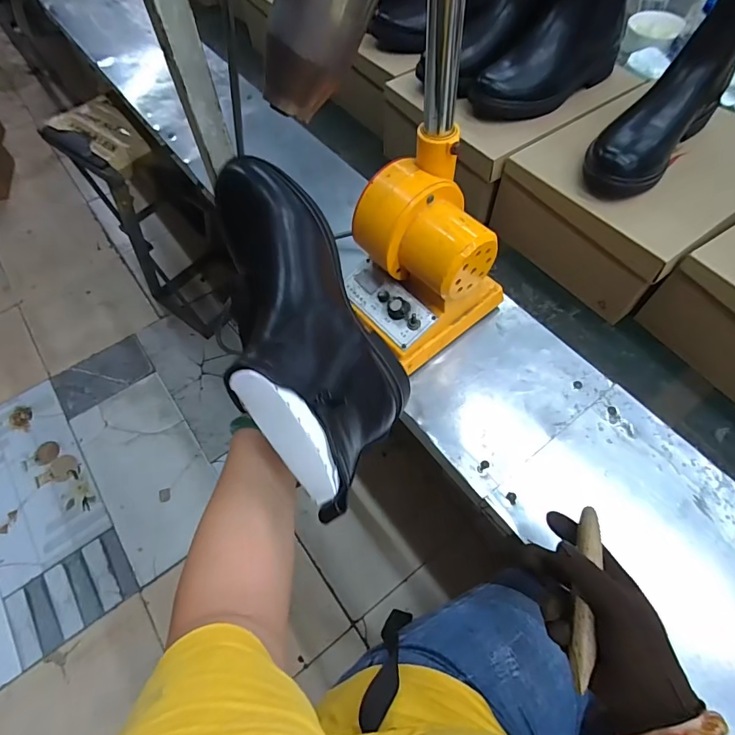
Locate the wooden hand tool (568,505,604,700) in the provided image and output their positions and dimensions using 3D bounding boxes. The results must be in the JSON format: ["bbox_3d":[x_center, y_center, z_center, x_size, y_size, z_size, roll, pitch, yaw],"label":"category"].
[{"bbox_3d":[0.172,0.177,0.341,0.014,0.016,0.134,17,64,6],"label":"wooden hand tool"}]

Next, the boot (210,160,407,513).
[{"bbox_3d":[-0.059,-0.029,0.391,0.182,0.105,0.314,7,62,-45],"label":"boot"}]

